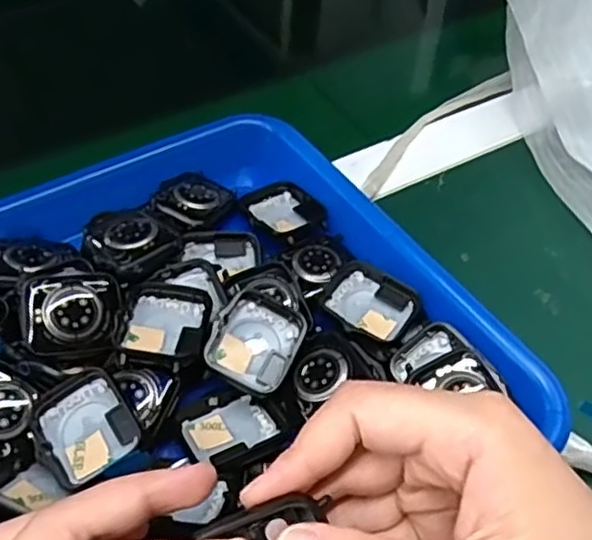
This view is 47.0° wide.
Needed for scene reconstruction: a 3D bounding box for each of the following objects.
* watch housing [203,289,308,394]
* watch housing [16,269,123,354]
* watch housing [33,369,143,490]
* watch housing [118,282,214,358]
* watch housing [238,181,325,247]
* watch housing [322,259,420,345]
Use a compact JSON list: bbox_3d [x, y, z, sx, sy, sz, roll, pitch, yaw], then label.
[{"bbox_3d":[-0.018,0.030,0.296,0.037,0.013,0.041,25,63,6],"label":"watch housing"},{"bbox_3d":[-0.096,0.018,0.291,0.040,0.010,0.037,-5,74,-19],"label":"watch housing"},{"bbox_3d":[-0.083,0.061,0.267,0.035,0.014,0.041,-25,57,-22],"label":"watch housing"},{"bbox_3d":[-0.056,0.022,0.296,0.036,0.009,0.041,5,51,0],"label":"watch housing"},{"bbox_3d":[-0.006,-0.030,0.363,0.039,0.011,0.045,-23,56,-21],"label":"watch housing"},{"bbox_3d":[0.035,0.017,0.319,0.041,0.009,0.037,28,54,18],"label":"watch housing"}]

